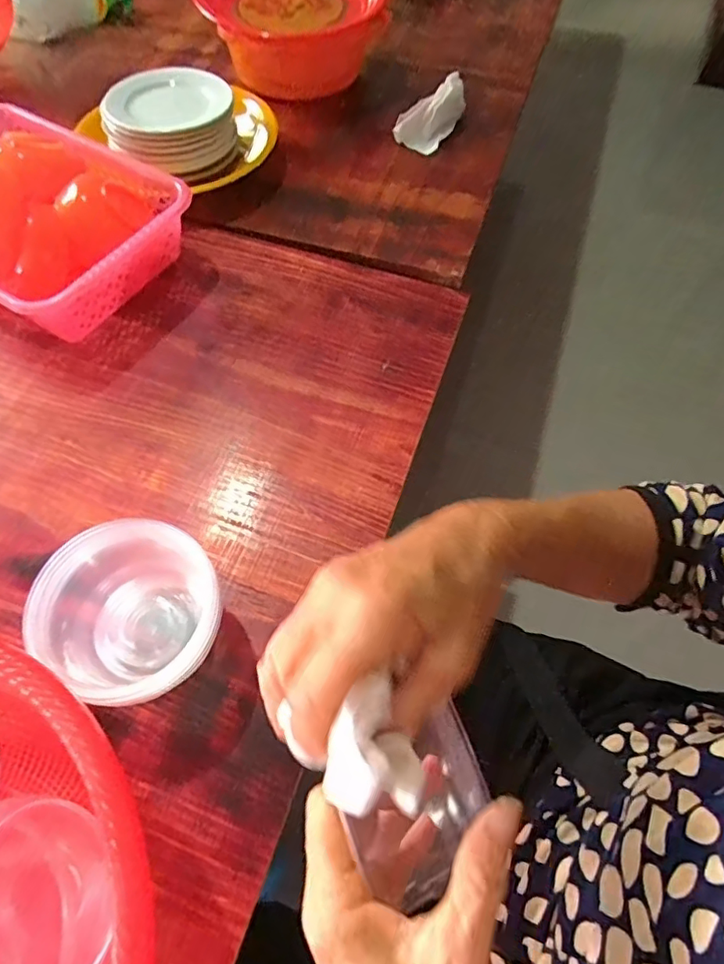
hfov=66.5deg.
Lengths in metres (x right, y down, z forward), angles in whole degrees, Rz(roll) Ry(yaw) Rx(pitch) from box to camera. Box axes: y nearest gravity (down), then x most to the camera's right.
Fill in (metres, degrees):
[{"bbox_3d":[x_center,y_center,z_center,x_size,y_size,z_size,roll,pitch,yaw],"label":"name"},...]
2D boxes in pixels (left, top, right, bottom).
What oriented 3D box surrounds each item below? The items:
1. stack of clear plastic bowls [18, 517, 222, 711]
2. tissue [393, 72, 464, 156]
[{"bbox_3d":[-0.150,0.095,0.382,0.108,0.087,0.107,-27,65,-14],"label":"stack of clear plastic bowls"},{"bbox_3d":[0.088,-0.472,0.706,0.069,0.048,0.096,29,65,15],"label":"tissue"}]

